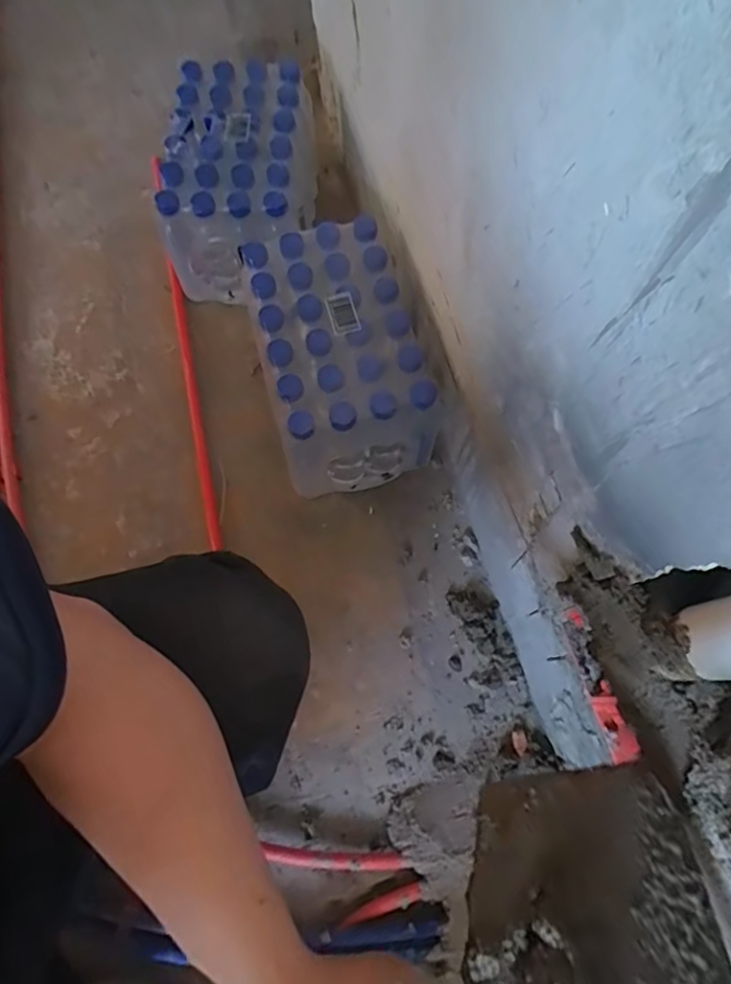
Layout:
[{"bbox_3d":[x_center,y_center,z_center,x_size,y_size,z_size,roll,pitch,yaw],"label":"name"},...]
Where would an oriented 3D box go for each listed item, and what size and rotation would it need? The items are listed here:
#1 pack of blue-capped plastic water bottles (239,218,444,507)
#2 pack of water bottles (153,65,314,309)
[{"bbox_3d":[-0.036,-0.178,0.825,0.198,0.213,0.314,-14,70,-3],"label":"pack of blue-capped plastic water bottles"},{"bbox_3d":[-0.194,-0.486,0.918,0.221,0.221,0.308,1,70,2],"label":"pack of water bottles"}]

